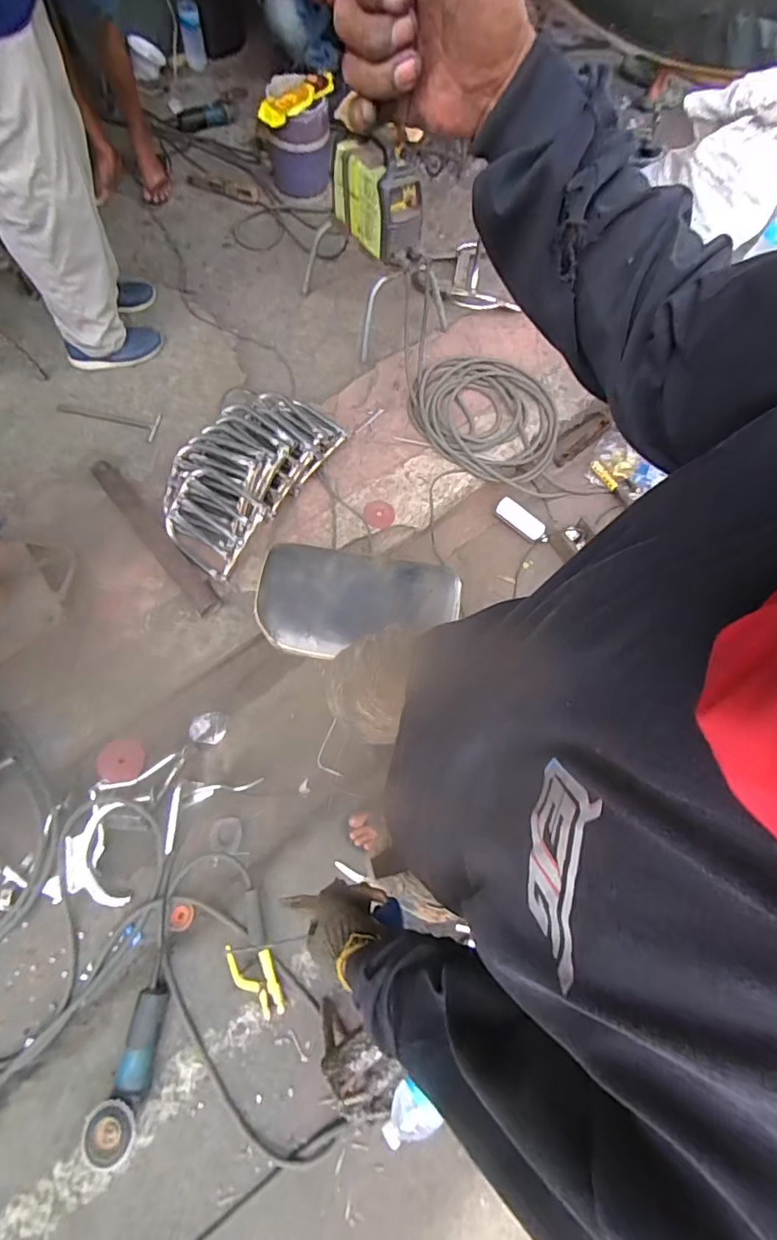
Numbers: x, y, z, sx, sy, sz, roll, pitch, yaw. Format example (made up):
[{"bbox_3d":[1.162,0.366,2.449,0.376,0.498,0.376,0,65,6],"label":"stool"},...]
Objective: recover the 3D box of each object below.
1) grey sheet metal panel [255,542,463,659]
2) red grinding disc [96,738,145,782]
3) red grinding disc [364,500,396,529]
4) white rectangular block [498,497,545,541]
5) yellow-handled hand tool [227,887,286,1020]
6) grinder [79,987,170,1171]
[{"bbox_3d":[-0.062,-0.039,1.156,0.453,0.063,0.261,6,69,-2],"label":"grey sheet metal panel"},{"bbox_3d":[-0.643,0.338,1.236,0.101,0.010,0.099,4,75,-15],"label":"red grinding disc"},{"bbox_3d":[-0.024,-0.293,1.423,0.084,0.012,0.080,2,69,-4],"label":"red grinding disc"},{"bbox_3d":[0.402,-0.307,1.564,0.162,0.018,0.063,36,111,-4],"label":"white rectangular block"},{"bbox_3d":[-0.290,0.709,1.083,0.083,0.043,0.233,-18,72,-11],"label":"yellow-handled hand tool"},{"bbox_3d":[-0.490,0.857,0.974,0.093,0.087,0.242,10,60,1],"label":"grinder"}]

